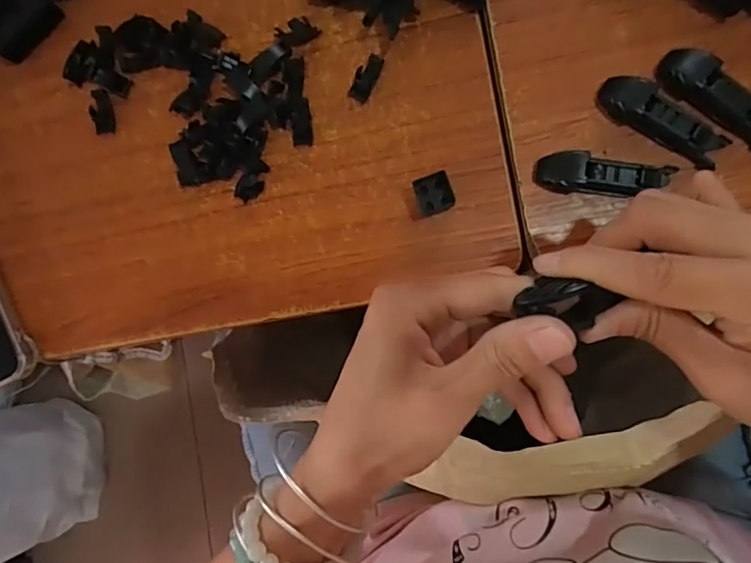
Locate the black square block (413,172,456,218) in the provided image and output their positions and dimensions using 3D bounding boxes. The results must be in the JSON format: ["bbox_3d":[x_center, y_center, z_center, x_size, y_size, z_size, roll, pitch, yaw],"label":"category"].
[{"bbox_3d":[0.033,-0.049,0.291,0.020,0.018,0.020,-22,85,6],"label":"black square block"}]

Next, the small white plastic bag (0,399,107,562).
[{"bbox_3d":[-0.599,0.337,0.876,0.159,0.192,0.234,-2,88,7],"label":"small white plastic bag"}]

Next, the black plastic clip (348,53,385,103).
[{"bbox_3d":[-0.005,-0.119,0.302,0.011,0.008,0.026,28,91,7],"label":"black plastic clip"}]

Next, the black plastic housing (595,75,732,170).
[{"bbox_3d":[0.156,-0.088,0.280,0.072,0.018,0.021,31,92,7],"label":"black plastic housing"}]

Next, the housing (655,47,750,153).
[{"bbox_3d":[0.188,-0.100,0.277,0.073,0.017,0.024,43,93,7],"label":"housing"}]

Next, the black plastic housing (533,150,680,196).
[{"bbox_3d":[0.125,-0.058,0.283,0.070,0.013,0.021,7,89,7],"label":"black plastic housing"}]

